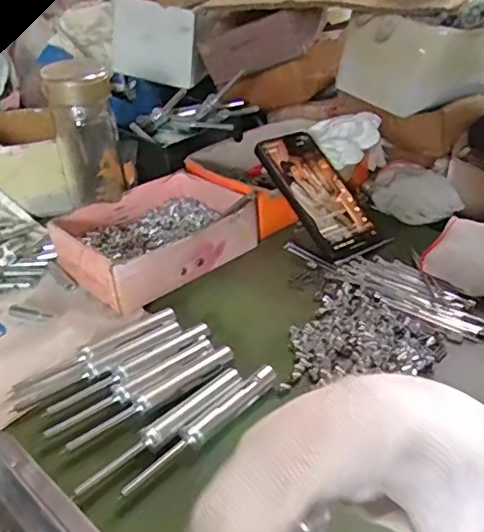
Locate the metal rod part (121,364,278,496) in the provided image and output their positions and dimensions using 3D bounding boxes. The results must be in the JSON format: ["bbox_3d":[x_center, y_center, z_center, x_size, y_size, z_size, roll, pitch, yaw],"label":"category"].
[{"bbox_3d":[-0.026,0.117,0.405,0.140,0.013,0.018,-29,43,-33],"label":"metal rod part"}]

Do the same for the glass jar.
[{"bbox_3d":[-0.168,-0.143,0.626,0.074,0.165,0.080,-9,35,-10],"label":"glass jar"}]

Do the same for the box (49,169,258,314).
[{"bbox_3d":[-0.091,-0.041,0.588,0.182,0.047,0.148,-27,42,-32],"label":"box"}]

